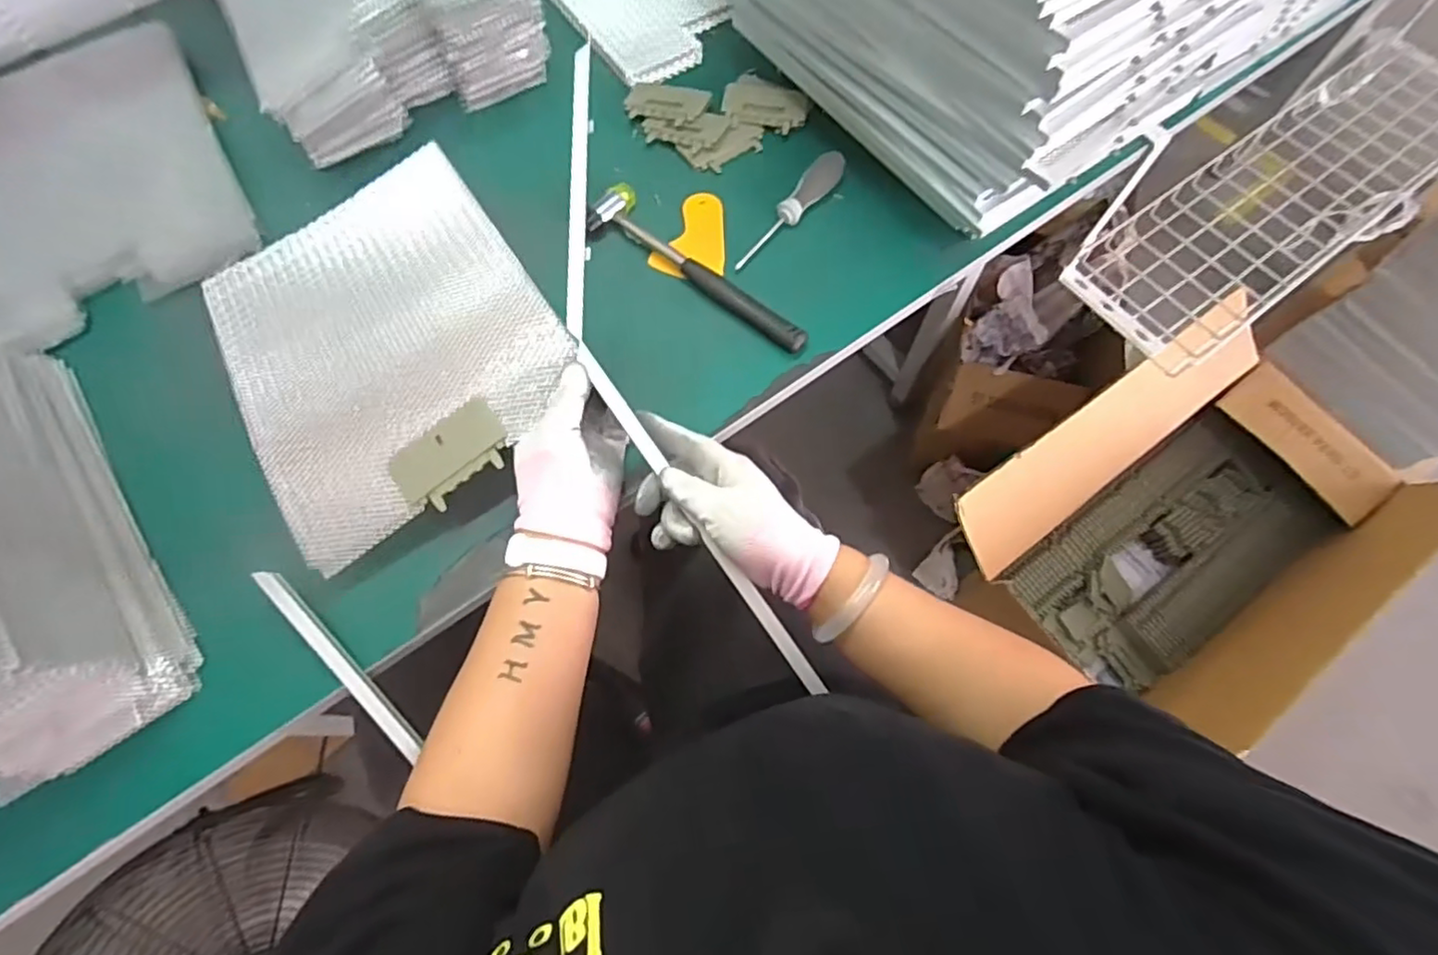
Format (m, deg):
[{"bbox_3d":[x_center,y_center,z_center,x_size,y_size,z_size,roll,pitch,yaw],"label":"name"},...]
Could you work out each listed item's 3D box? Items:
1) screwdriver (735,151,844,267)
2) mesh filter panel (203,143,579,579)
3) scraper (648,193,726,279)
[{"bbox_3d":[0.063,-0.253,0.612,0.026,0.025,0.150,41,74,15],"label":"screwdriver"},{"bbox_3d":[-0.279,-0.127,0.537,0.245,0.047,0.328,-32,71,-12],"label":"mesh filter panel"},{"bbox_3d":[-0.029,-0.232,0.621,0.068,0.009,0.099,0,68,1],"label":"scraper"}]

